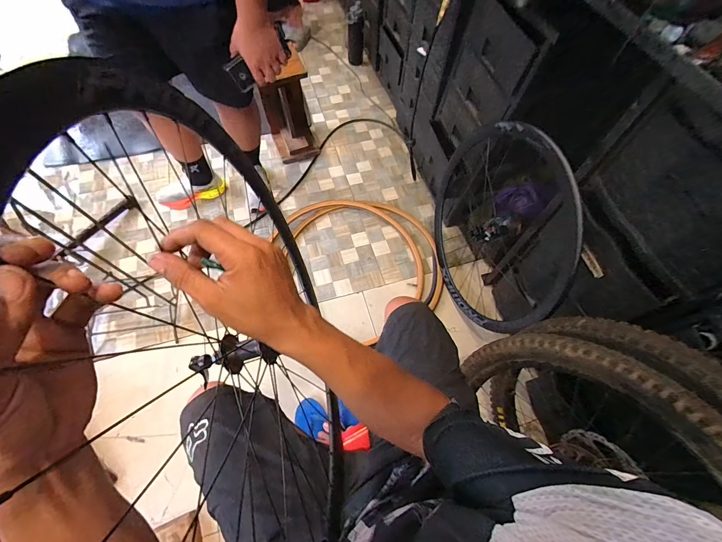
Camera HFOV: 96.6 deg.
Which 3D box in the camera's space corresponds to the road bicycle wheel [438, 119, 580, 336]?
[{"bbox_3d":[0.415,-0.147,1.023,0.153,0.616,0.669,-12,64,-7],"label":"road bicycle wheel"}]

